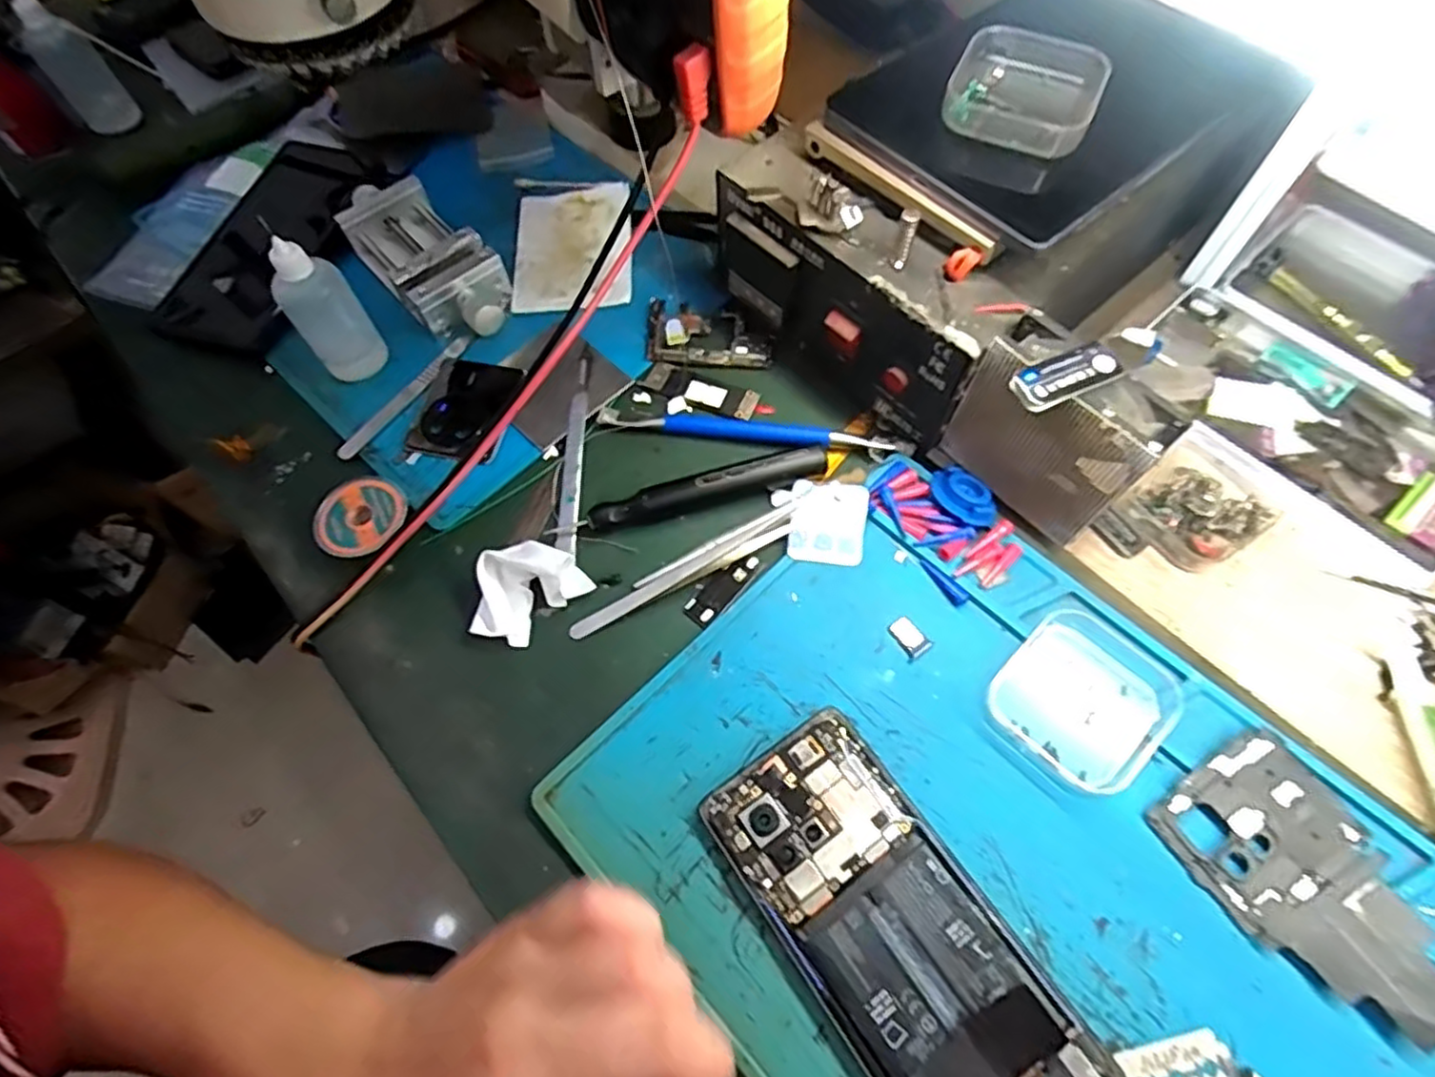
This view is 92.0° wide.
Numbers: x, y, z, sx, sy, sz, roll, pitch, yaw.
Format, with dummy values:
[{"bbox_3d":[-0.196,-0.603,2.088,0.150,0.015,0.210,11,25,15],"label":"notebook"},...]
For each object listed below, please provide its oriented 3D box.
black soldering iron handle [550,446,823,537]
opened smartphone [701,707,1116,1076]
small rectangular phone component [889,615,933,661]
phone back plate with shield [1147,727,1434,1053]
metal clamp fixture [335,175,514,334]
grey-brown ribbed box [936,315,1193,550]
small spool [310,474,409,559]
[{"bbox_3d":[-0.013,-0.024,0.350,0.139,0.014,0.014,-14,64,-3],"label":"black soldering iron handle"},{"bbox_3d":[0.066,0.151,0.263,0.072,0.007,0.161,-32,65,-12],"label":"opened smartphone"},{"bbox_3d":[0.089,0.045,0.320,0.012,0.005,0.019,-32,66,-11],"label":"small rectangular phone component"},{"bbox_3d":[0.230,0.133,0.264,0.063,0.010,0.105,-34,67,-13],"label":"phone back plate with shield"},{"bbox_3d":[-0.174,-0.167,0.417,0.056,0.034,0.119,-40,68,-15],"label":"metal clamp fixture"},{"bbox_3d":[0.151,-0.048,0.314,0.080,0.081,0.034,40,72,20],"label":"grey-brown ribbed box"},{"bbox_3d":[-0.180,-0.010,0.350,0.043,0.013,0.044,-1,64,3],"label":"small spool"}]

